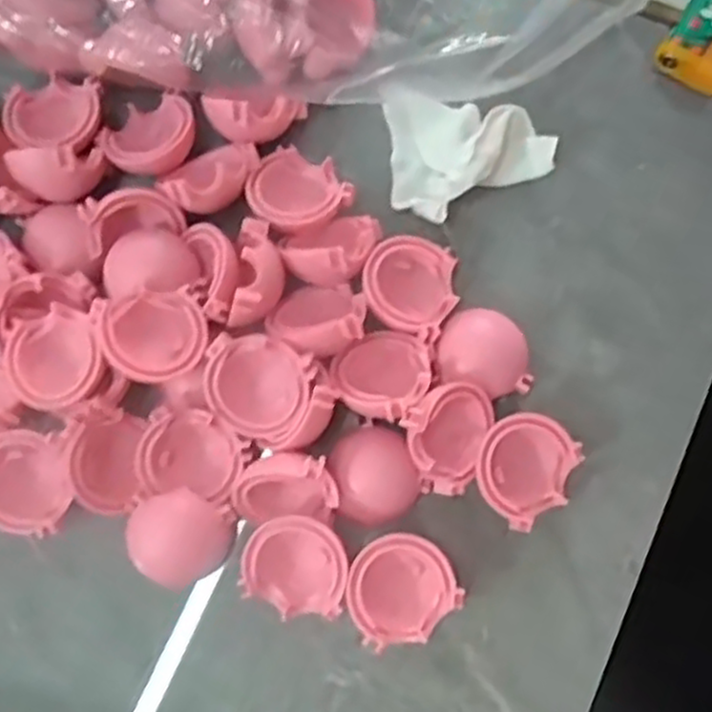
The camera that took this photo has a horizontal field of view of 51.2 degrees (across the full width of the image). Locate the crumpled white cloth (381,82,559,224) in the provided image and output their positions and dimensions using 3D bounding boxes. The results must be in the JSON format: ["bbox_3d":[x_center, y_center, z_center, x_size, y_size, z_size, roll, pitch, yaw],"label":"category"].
[{"bbox_3d":[0.032,-0.063,0.234,0.056,0.016,0.043,18,78,5],"label":"crumpled white cloth"}]

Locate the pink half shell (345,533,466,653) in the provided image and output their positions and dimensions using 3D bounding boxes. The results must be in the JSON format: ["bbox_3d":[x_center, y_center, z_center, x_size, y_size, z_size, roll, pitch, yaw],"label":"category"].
[{"bbox_3d":[0.012,0.066,0.211,0.029,0.016,0.028,0,77,1],"label":"pink half shell"}]

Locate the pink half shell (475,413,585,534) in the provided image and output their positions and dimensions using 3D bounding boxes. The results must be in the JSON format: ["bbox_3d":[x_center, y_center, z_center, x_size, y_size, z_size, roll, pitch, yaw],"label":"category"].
[{"bbox_3d":[0.049,0.032,0.215,0.027,0.015,0.030,43,82,10],"label":"pink half shell"}]

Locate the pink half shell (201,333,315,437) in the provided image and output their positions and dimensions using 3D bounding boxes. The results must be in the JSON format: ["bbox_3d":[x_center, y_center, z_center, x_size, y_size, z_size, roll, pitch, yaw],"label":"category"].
[{"bbox_3d":[-0.028,0.009,0.215,0.030,0.018,0.026,18,78,5],"label":"pink half shell"}]

